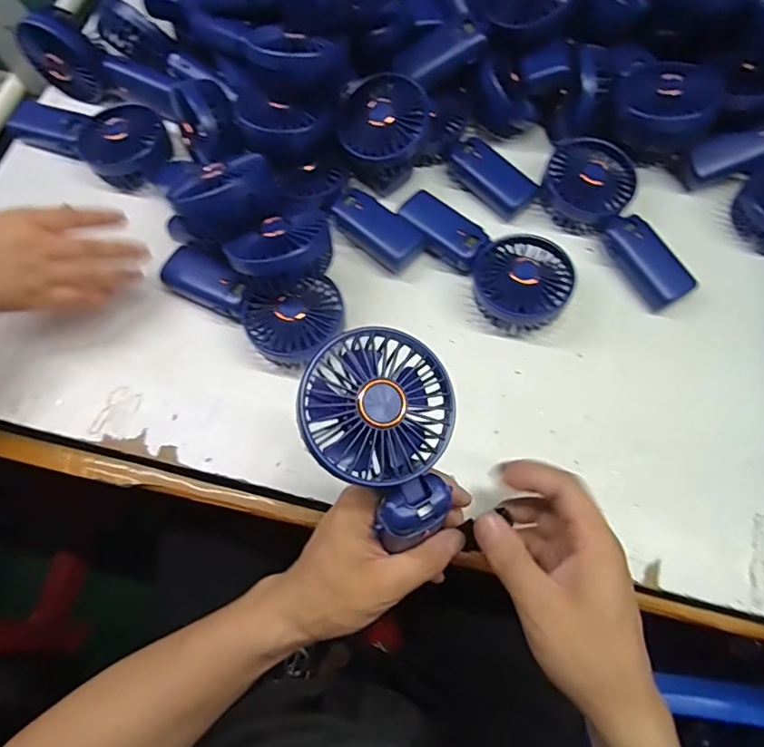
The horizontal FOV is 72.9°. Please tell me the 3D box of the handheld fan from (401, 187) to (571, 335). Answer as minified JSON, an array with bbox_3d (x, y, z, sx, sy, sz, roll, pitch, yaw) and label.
[{"bbox_3d":[0.095,-0.112,0.482,0.082,0.048,0.179,-37,72,-13],"label":"handheld fan"}]

